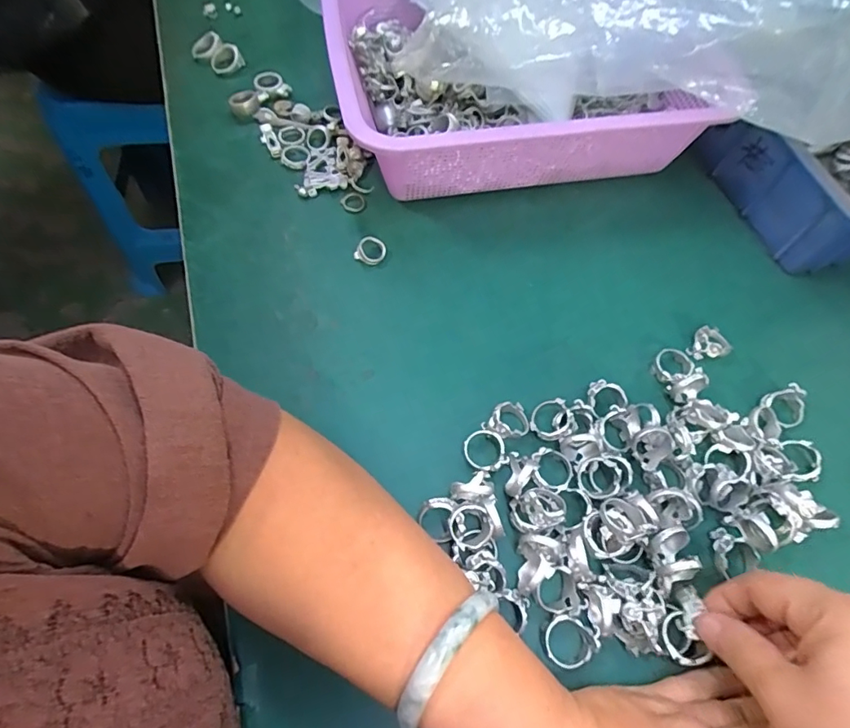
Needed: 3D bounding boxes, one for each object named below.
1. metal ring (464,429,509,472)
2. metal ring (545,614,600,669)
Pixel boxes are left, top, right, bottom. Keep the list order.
[{"bbox_3d":[0.037,0.054,0.297,0.025,0.007,0.027,-12,57,18],"label":"metal ring"},{"bbox_3d":[0.076,0.145,0.251,0.027,0.007,0.026,-1,71,4],"label":"metal ring"}]

